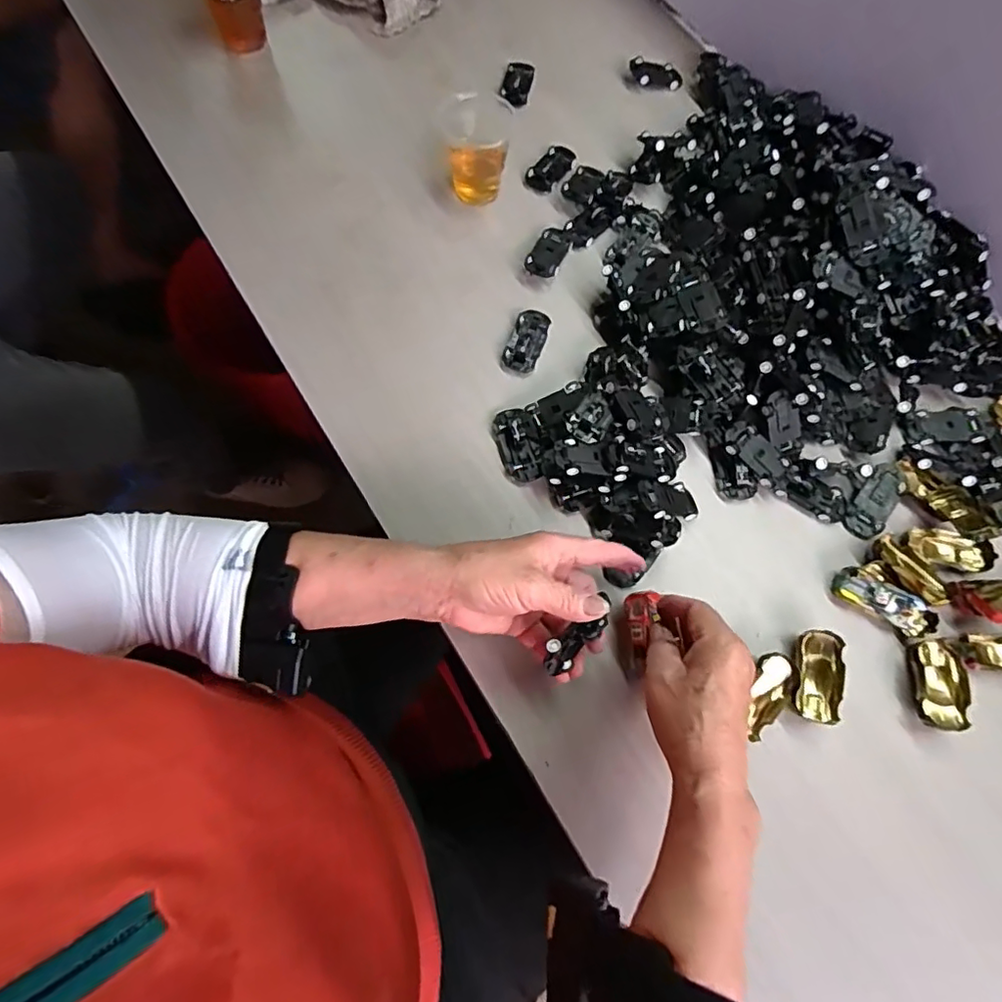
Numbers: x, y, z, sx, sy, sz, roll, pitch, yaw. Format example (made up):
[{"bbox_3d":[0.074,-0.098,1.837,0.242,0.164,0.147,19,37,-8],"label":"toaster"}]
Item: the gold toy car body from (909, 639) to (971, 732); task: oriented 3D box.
[{"bbox_3d":[0.325,0.136,0.419,0.034,0.020,0.062,14,71,1],"label":"gold toy car body"}]

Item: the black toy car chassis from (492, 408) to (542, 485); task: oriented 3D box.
[{"bbox_3d":[0.014,-0.047,0.473,0.033,0.012,0.065,-16,73,-9],"label":"black toy car chassis"}]

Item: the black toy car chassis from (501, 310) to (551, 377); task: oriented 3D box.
[{"bbox_3d":[0.023,-0.144,0.509,0.030,0.010,0.063,22,71,4],"label":"black toy car chassis"}]

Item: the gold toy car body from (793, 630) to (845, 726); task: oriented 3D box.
[{"bbox_3d":[0.231,0.128,0.418,0.029,0.018,0.063,12,71,1],"label":"gold toy car body"}]

